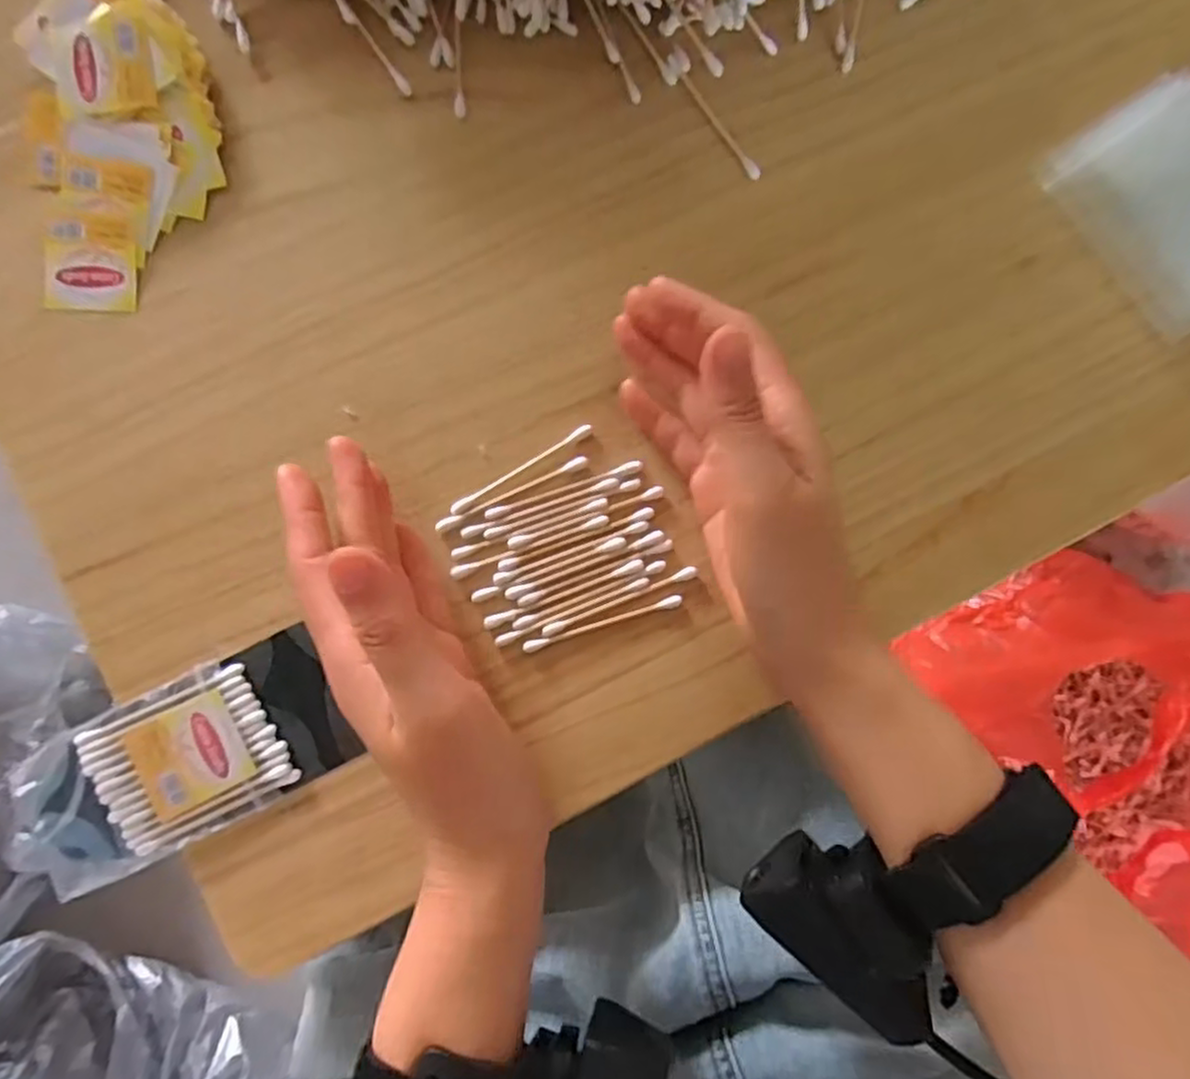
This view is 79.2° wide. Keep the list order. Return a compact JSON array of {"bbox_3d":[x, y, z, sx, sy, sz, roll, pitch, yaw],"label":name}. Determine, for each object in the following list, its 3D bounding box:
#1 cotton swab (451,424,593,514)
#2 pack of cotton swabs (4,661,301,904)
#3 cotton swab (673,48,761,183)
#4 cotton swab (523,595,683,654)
[{"bbox_3d":[-0.032,-0.032,0.317,0.071,0.004,0.006,-32,88,-5],"label":"cotton swab"},{"bbox_3d":[-0.189,0.101,0.298,0.114,0.006,0.064,-28,87,-4],"label":"pack of cotton swabs"},{"bbox_3d":[0.057,-0.200,0.336,0.007,0.006,0.069,-34,88,-5],"label":"cotton swab"},{"bbox_3d":[0.004,0.037,0.312,0.071,0.004,0.006,-17,87,-4],"label":"cotton swab"}]

